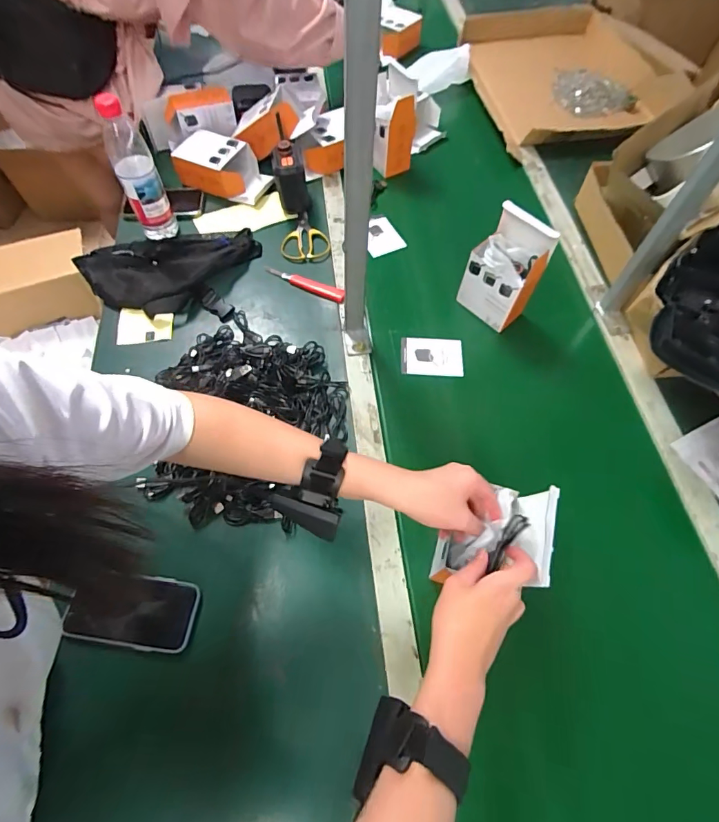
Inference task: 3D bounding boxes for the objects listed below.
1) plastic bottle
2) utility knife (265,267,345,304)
[{"bbox_3d":[-0.368,-0.390,0.724,0.061,0.231,0.071,-24,65,-14],"label":"plastic bottle"},{"bbox_3d":[-0.094,-0.224,0.758,0.158,0.015,0.025,26,64,11],"label":"utility knife"}]

